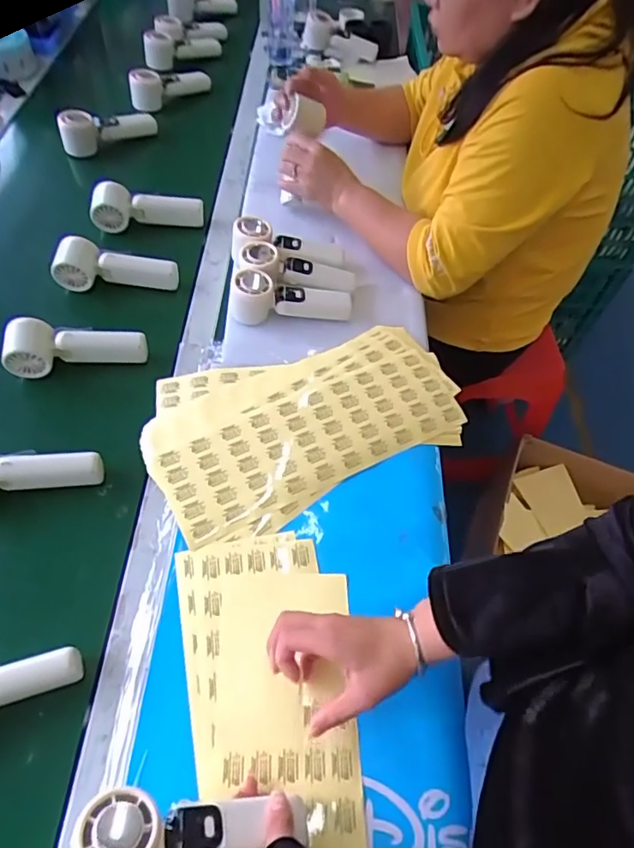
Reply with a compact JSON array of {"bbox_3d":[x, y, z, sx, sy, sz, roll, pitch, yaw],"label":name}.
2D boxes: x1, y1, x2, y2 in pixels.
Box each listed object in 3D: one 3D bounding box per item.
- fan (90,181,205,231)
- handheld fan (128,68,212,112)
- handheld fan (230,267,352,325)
[{"bbox_3d":[-0.258,-0.323,0.819,0.161,0.056,0.046,8,57,5],"label":"fan"},{"bbox_3d":[-0.281,-0.646,1.030,0.146,0.060,0.059,-36,63,-22],"label":"handheld fan"},{"bbox_3d":[-0.034,-0.167,0.734,0.163,0.048,0.055,2,55,-15],"label":"handheld fan"}]

